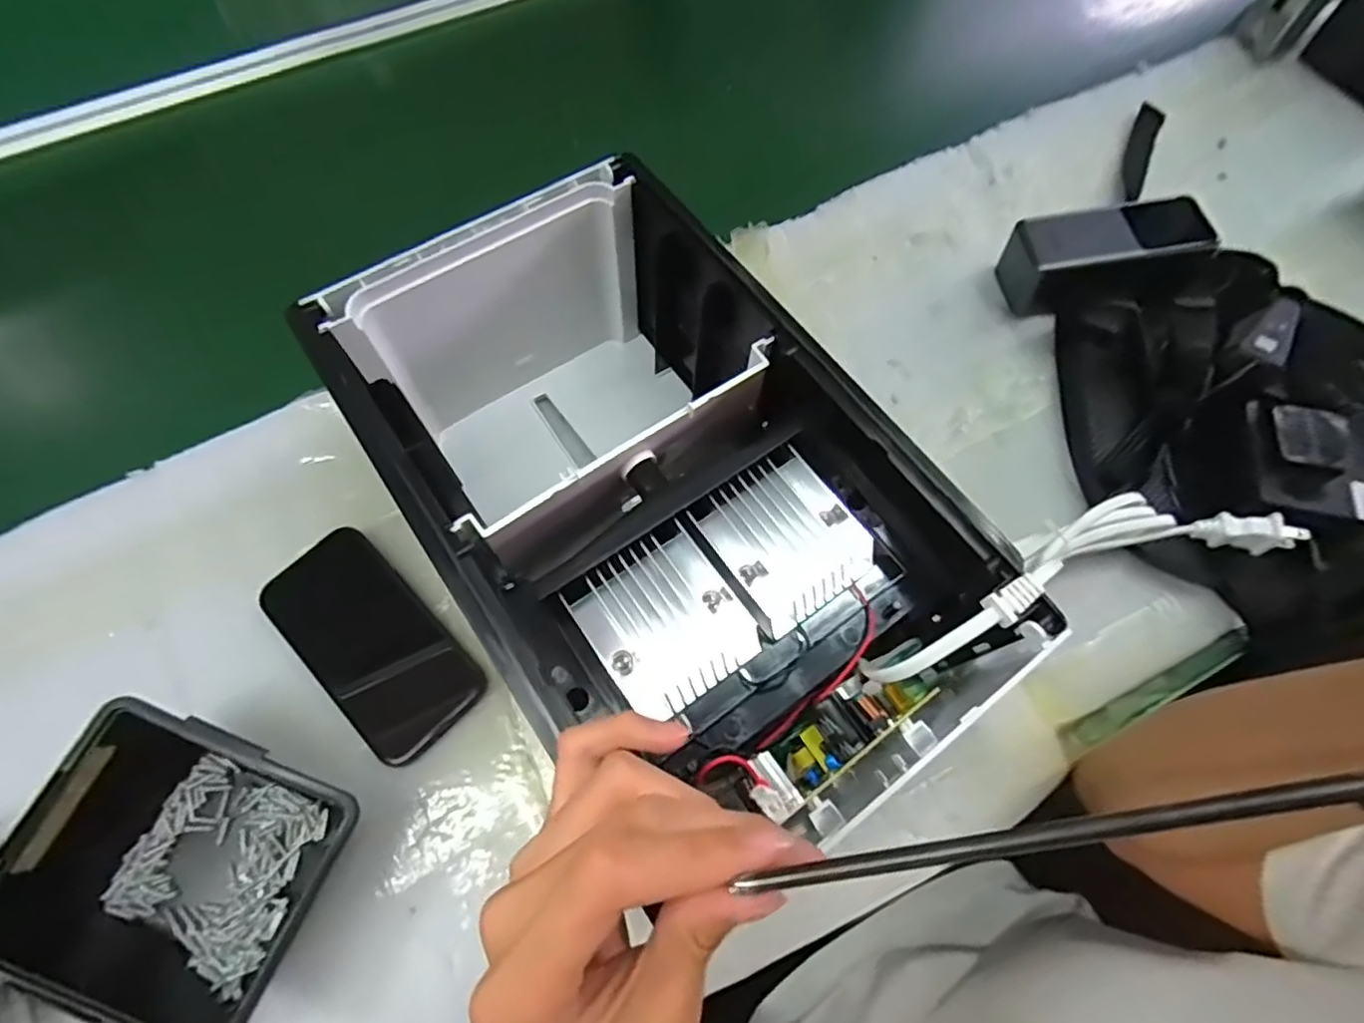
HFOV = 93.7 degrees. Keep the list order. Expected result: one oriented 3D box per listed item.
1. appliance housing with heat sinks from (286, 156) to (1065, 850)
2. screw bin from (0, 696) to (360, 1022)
[{"bbox_3d":[-0.014,0.000,0.353,0.205,0.139,0.347,-34,70,-14],"label":"appliance housing with heat sinks"},{"bbox_3d":[-0.250,0.181,0.322,0.139,0.064,0.132,21,68,9],"label":"screw bin"}]

